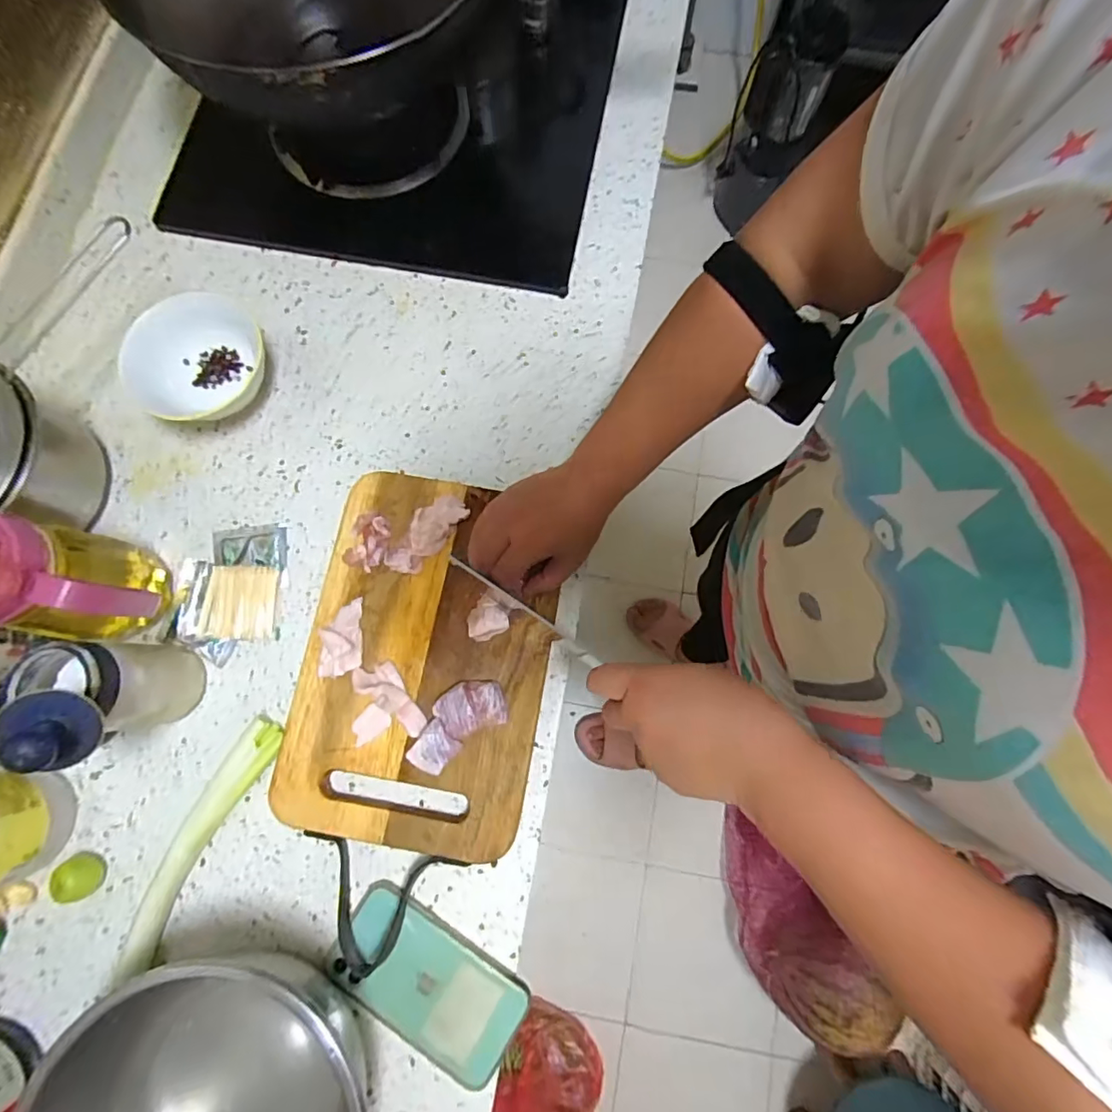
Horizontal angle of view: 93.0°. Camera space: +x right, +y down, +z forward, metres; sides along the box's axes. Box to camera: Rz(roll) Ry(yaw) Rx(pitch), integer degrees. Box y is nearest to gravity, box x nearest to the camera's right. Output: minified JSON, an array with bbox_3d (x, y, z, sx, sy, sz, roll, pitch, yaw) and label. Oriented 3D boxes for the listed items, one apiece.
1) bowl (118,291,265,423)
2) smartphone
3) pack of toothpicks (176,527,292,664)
[{"bbox_3d":[-0.324,-0.180,0.493,0.103,0.061,0.127,24,79,5],"label":"bowl"},{"bbox_3d":[-0.099,0.329,0.406,0.148,0.016,0.075,31,79,6],"label":"smartphone"},{"bbox_3d":[-0.288,0.030,0.468,0.088,0.019,0.116,-4,78,-1],"label":"pack of toothpicks"}]

